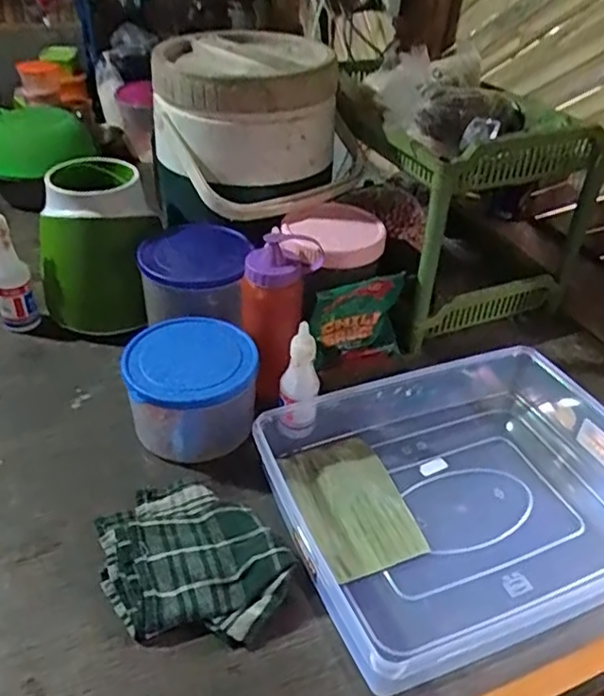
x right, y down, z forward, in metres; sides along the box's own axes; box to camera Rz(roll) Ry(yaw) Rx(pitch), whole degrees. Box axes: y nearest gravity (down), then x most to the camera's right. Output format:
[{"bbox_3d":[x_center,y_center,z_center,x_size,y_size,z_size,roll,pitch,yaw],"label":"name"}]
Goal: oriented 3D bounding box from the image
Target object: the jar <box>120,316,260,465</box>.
[{"bbox_3d":[-0.118,0.042,0.675,0.131,0.094,0.120,-5,39,-11],"label":"jar"}]

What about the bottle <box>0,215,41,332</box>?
[{"bbox_3d":[-0.368,-0.095,0.782,0.045,0.167,0.042,-16,41,-22],"label":"bottle"}]

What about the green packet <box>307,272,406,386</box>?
[{"bbox_3d":[0.068,-0.021,0.776,0.127,0.135,0.025,-14,41,-21],"label":"green packet"}]

